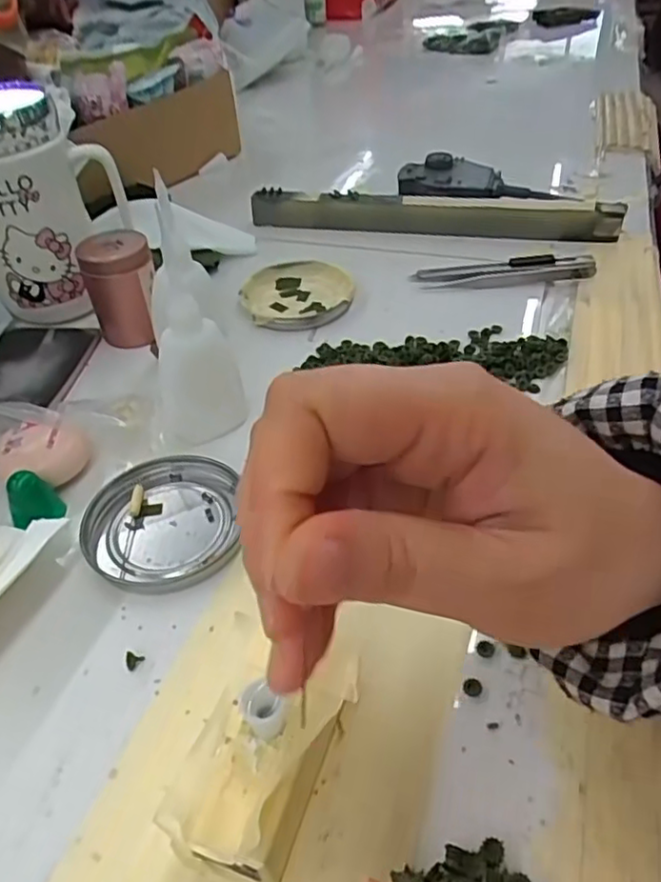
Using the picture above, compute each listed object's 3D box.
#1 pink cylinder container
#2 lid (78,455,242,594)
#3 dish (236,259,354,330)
[{"bbox_3d":[-0.136,-0.097,0.422,0.039,0.068,0.048,-22,46,-19],"label":"pink cylinder container"},{"bbox_3d":[-0.082,0.038,0.315,0.070,0.009,0.076,-2,43,2],"label":"lid"},{"bbox_3d":[-0.025,-0.105,0.463,0.078,0.010,0.079,-2,43,2],"label":"dish"}]

